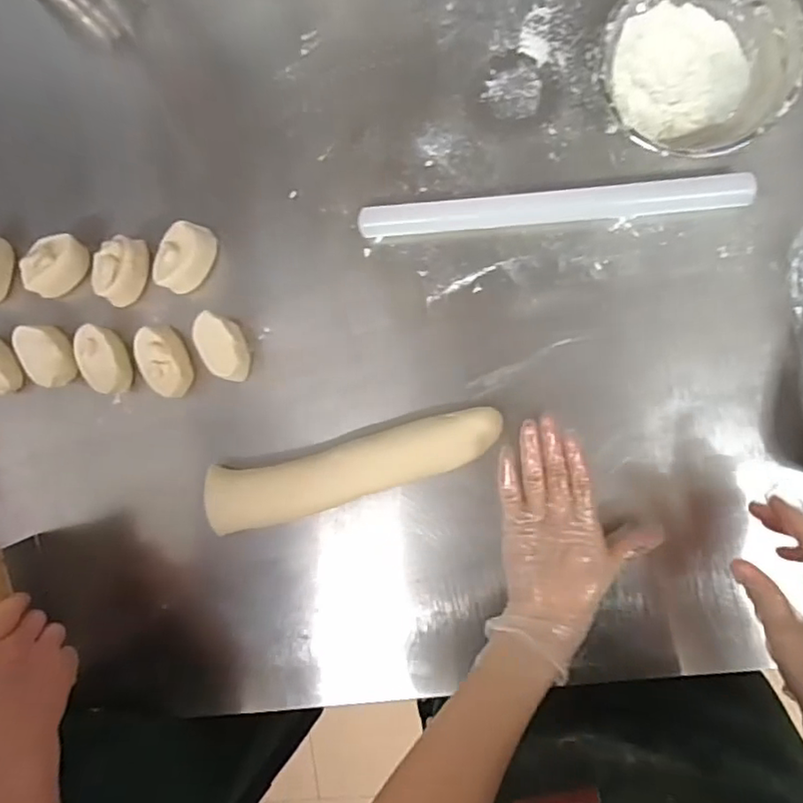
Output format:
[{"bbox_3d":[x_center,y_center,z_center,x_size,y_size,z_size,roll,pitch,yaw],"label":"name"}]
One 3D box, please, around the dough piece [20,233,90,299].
[{"bbox_3d":[-0.334,-0.131,0.563,0.060,0.034,0.036,-38,85,8],"label":"dough piece"}]

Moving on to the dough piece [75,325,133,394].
[{"bbox_3d":[-0.282,-0.041,0.555,0.034,0.030,0.064,-27,87,9],"label":"dough piece"}]

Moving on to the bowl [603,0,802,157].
[{"bbox_3d":[0.235,-0.267,0.472,0.137,0.056,0.144,0,91,9],"label":"bowl"}]

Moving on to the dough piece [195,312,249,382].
[{"bbox_3d":[-0.163,-0.051,0.543,0.034,0.044,0.061,-36,86,8],"label":"dough piece"}]

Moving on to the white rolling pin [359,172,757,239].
[{"bbox_3d":[0.124,-0.171,0.507,0.319,0.027,0.030,-2,91,9],"label":"white rolling pin"}]

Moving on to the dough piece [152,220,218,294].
[{"bbox_3d":[-0.200,-0.133,0.547,0.034,0.043,0.065,34,96,7],"label":"dough piece"}]

